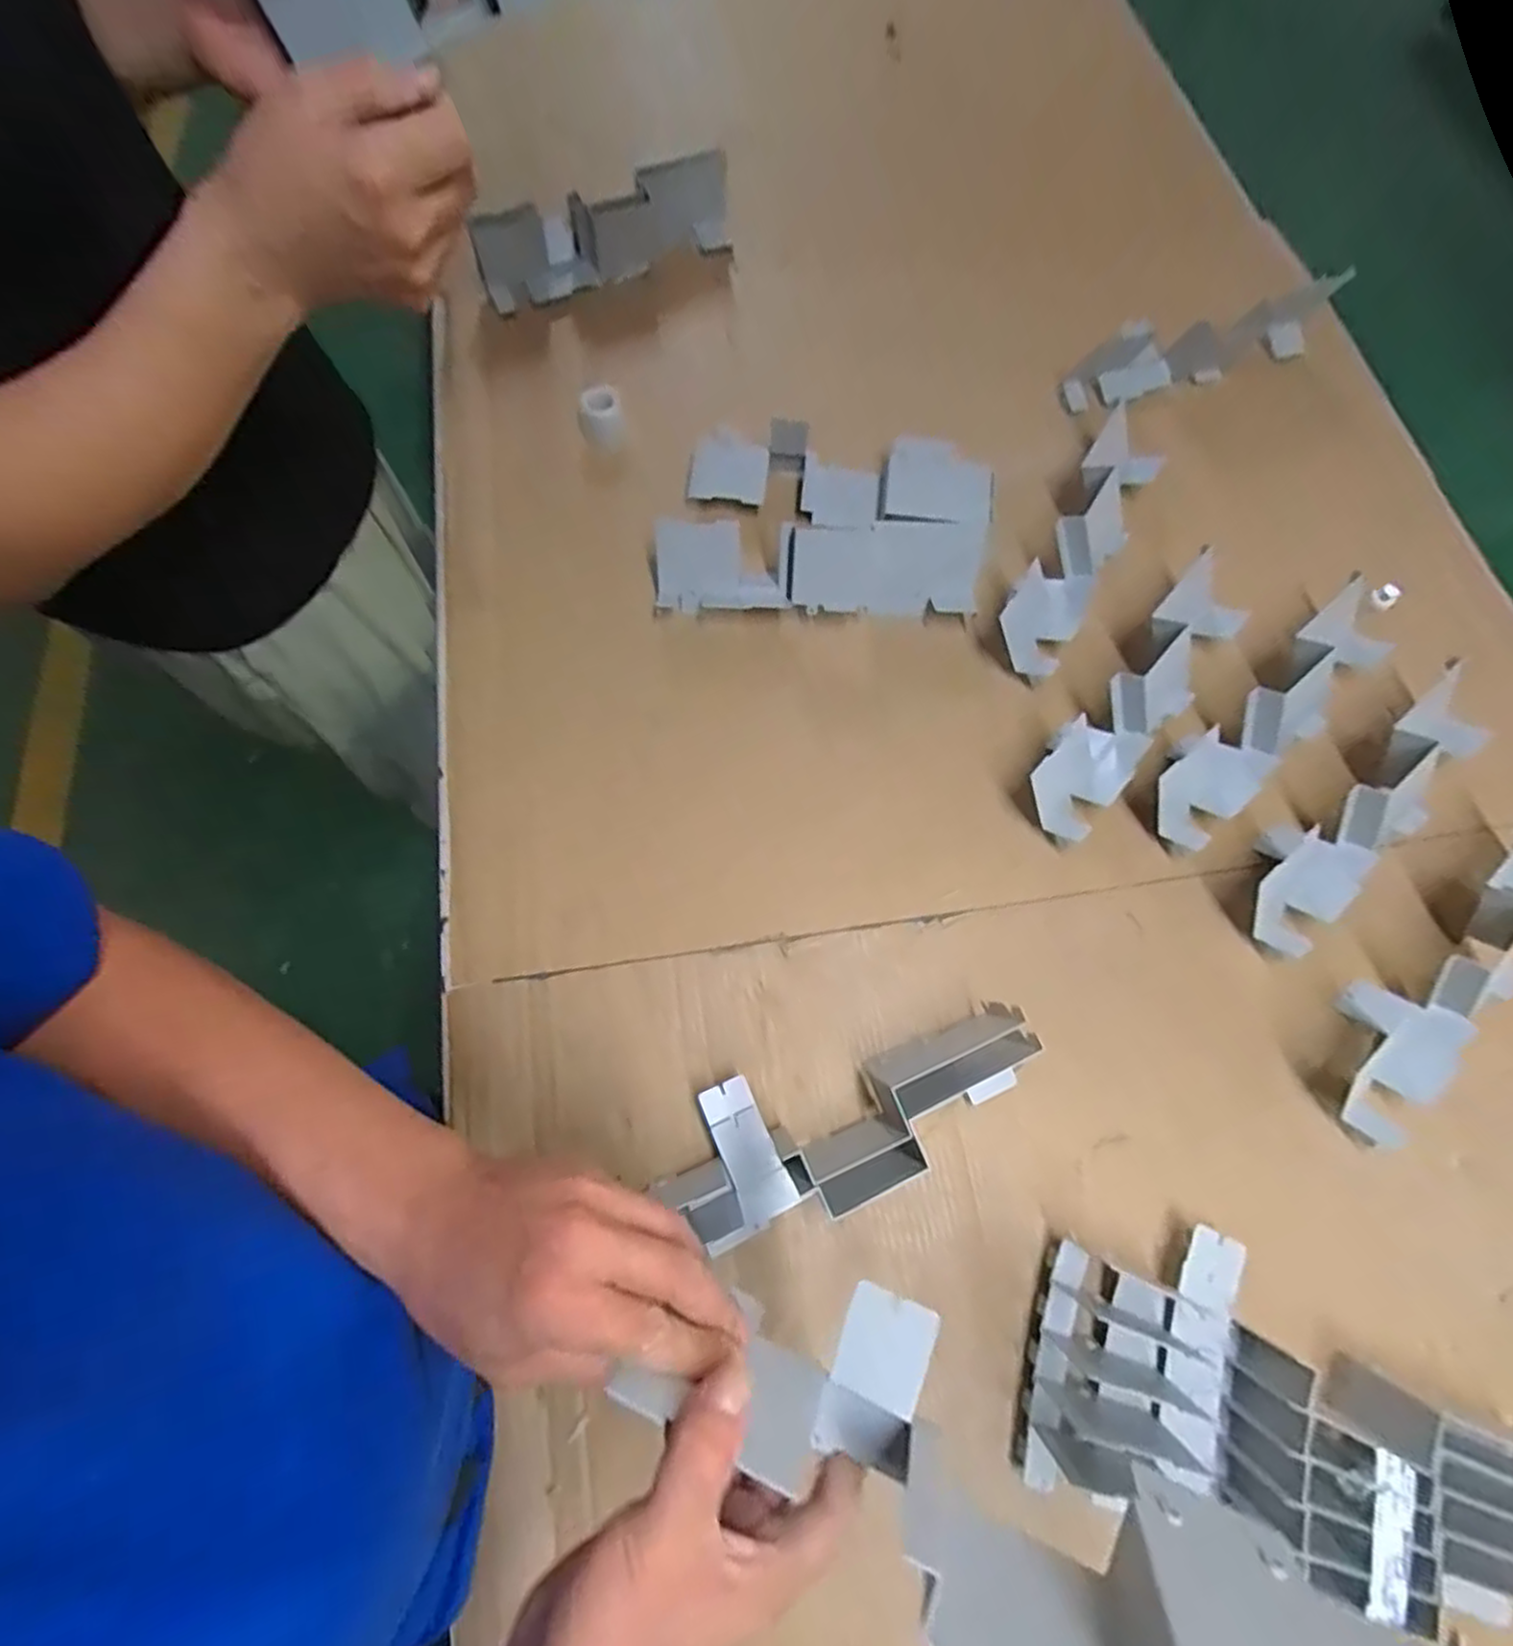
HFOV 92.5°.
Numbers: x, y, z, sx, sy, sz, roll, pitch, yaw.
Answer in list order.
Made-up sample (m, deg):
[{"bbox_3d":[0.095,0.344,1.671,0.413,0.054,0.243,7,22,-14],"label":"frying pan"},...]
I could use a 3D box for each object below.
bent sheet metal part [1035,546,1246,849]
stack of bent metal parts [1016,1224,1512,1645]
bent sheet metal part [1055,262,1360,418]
[{"bbox_3d":[0.353,-0.114,0.672,0.076,0.077,0.305,39,74,12],"label":"bent sheet metal part"},{"bbox_3d":[0.359,0.393,0.478,0.333,0.105,0.180,11,70,16],"label":"stack of bent metal parts"},{"bbox_3d":[0.516,-0.558,0.842,0.354,0.067,0.072,-21,72,-9],"label":"bent sheet metal part"}]

